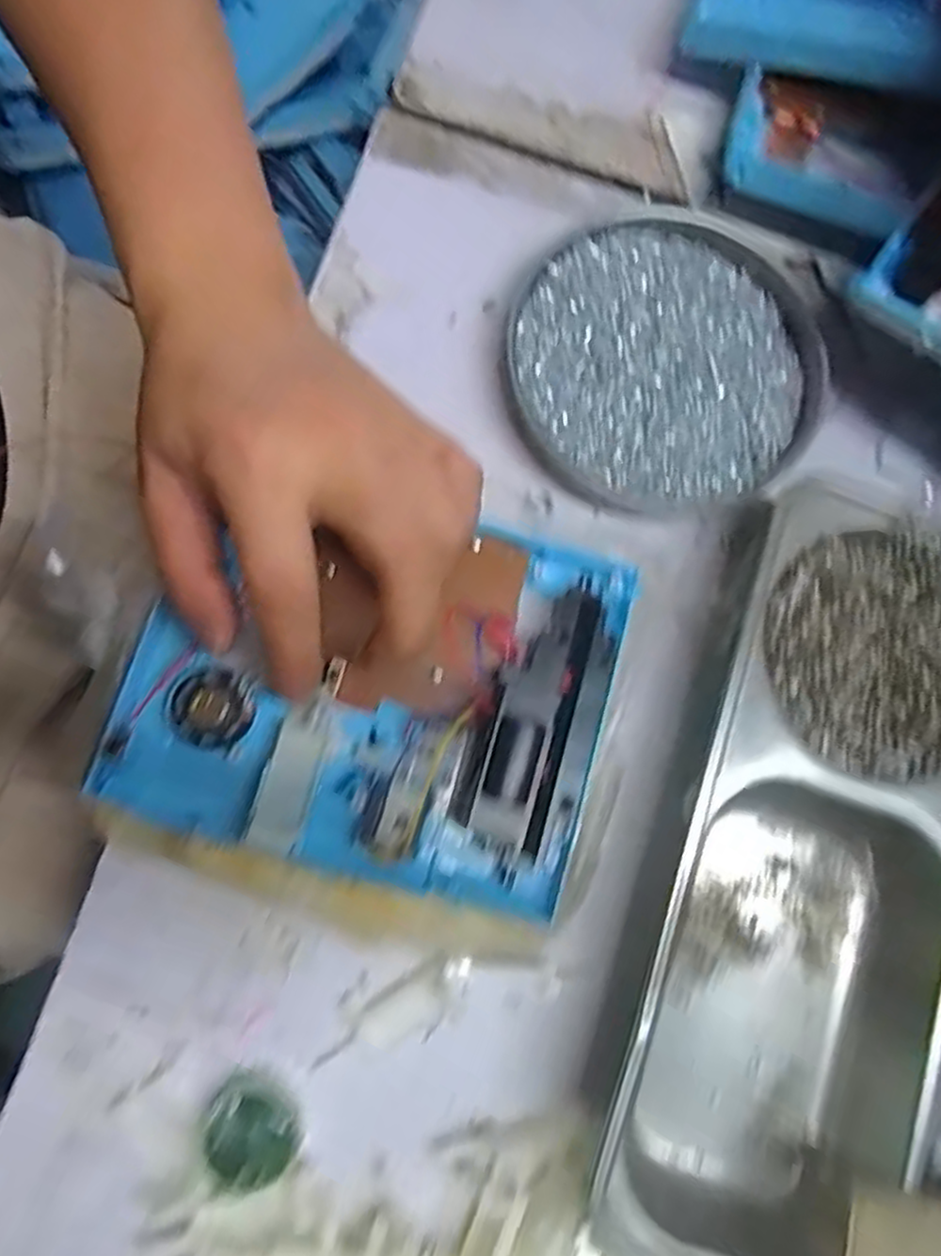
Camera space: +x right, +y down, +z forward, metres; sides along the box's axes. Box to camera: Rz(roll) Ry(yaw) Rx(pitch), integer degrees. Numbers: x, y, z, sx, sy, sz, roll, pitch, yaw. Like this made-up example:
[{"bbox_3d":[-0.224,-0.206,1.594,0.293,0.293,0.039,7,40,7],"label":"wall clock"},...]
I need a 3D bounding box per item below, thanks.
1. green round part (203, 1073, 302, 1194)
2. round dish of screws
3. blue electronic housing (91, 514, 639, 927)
[{"bbox_3d":[-0.075,0.175,0.261,0.031,0.011,0.034,0,76,1],"label":"green round part"},{"bbox_3d":[0.087,-0.116,0.332,0.134,0.021,0.128,0,76,1],"label":"round dish of screws"},{"bbox_3d":[-0.032,0.017,0.262,0.158,0.028,0.126,15,77,4],"label":"blue electronic housing"}]

